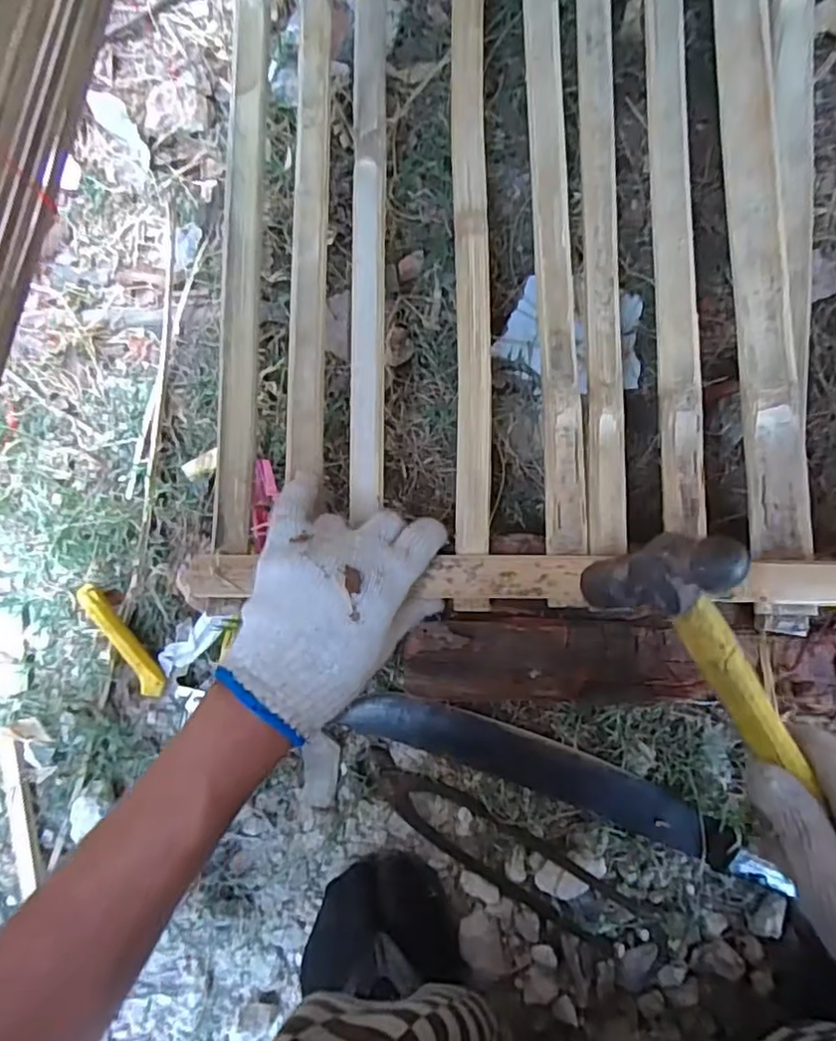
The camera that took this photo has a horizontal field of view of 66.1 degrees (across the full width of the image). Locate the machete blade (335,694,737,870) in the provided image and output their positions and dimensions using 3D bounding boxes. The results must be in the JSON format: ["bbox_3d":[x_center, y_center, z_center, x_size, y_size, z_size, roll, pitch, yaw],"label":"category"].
[{"bbox_3d":[0.083,0.176,0.461,0.277,0.007,0.042,18,85,9],"label":"machete blade"}]

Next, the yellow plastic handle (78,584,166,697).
[{"bbox_3d":[-0.226,0.091,0.489,0.018,0.015,0.099,-38,80,1],"label":"yellow plastic handle"}]

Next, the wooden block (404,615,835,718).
[{"bbox_3d":[0.227,0.097,0.427,0.464,0.047,0.067,0,83,7],"label":"wooden block"}]

